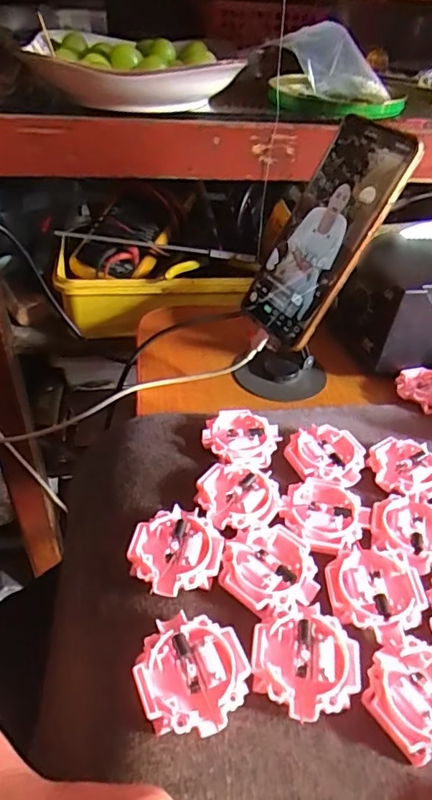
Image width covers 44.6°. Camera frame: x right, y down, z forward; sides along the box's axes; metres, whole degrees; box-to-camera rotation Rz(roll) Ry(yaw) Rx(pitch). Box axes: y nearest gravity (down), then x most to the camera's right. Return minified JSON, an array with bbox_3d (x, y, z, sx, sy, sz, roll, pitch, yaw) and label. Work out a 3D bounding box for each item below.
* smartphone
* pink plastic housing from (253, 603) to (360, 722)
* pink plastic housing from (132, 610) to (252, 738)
[{"bbox_3d":[0.080,-0.122,0.394,0.012,0.165,0.071,10,30,-43],"label":"smartphone"},{"bbox_3d":[0.044,0.132,0.264,0.052,0.016,0.048,3,40,-3],"label":"pink plastic housing"},{"bbox_3d":[-0.012,0.133,0.257,0.051,0.016,0.053,3,40,-3],"label":"pink plastic housing"}]

